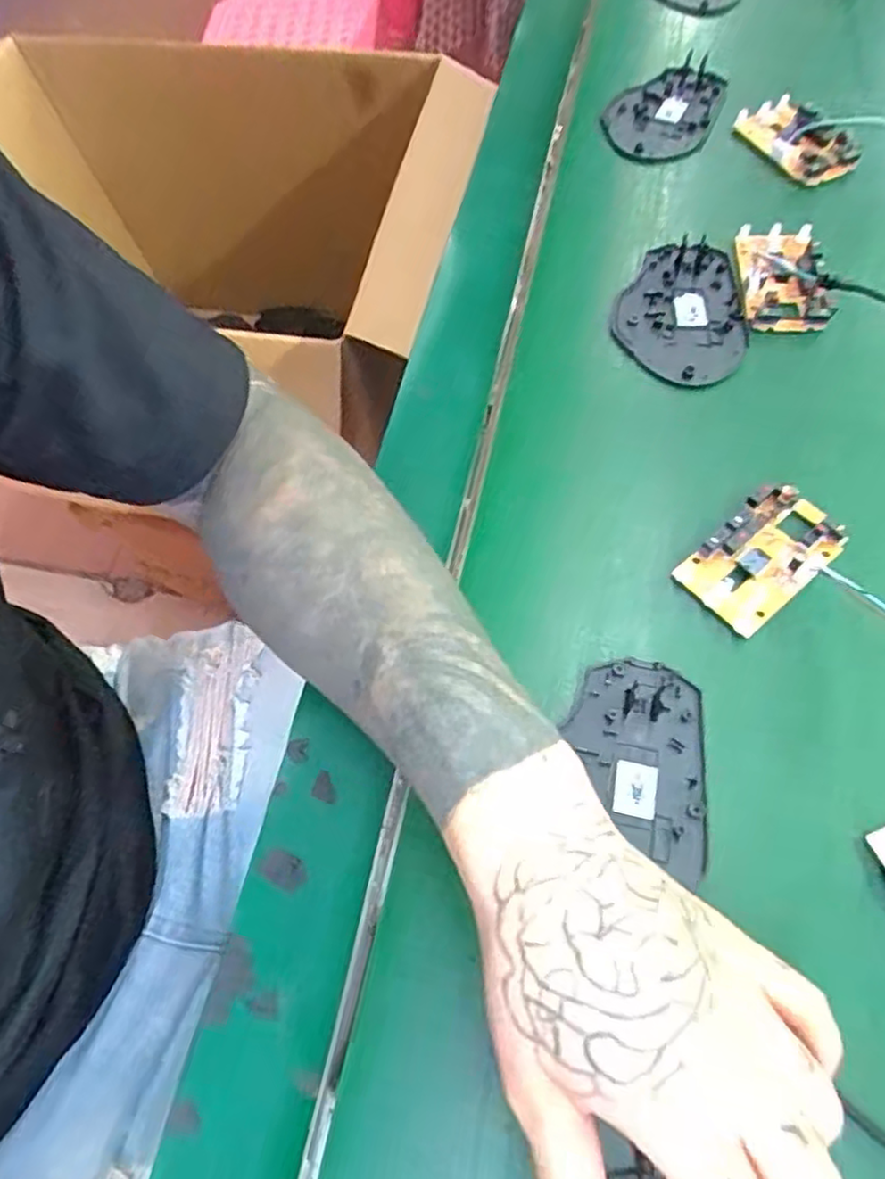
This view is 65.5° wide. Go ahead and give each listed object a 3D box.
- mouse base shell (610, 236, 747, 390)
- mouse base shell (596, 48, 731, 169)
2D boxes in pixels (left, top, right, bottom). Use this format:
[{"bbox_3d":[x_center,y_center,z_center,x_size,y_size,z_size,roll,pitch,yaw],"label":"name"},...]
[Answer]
[{"bbox_3d":[0.138,-0.162,0.404,0.071,0.009,0.107,0,64,4],"label":"mouse base shell"},{"bbox_3d":[0.166,-0.353,0.503,0.074,0.016,0.133,24,67,15],"label":"mouse base shell"}]

